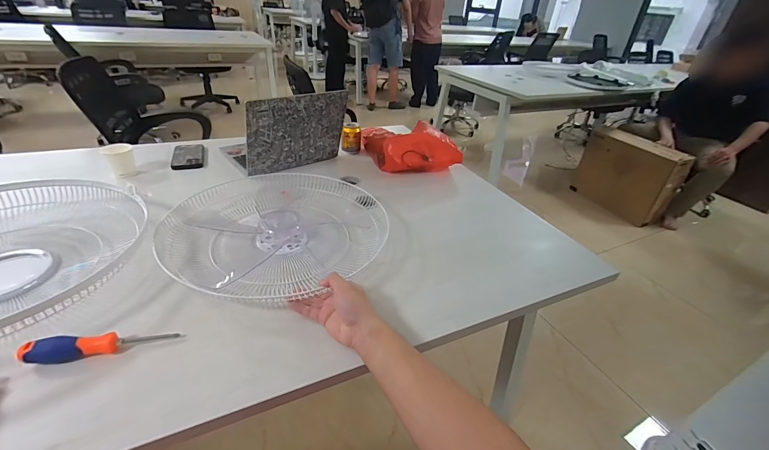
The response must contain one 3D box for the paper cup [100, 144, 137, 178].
[{"bbox_3d":[-0.700,-0.172,0.918,0.068,0.073,0.062,-21,41,-34],"label":"paper cup"}]

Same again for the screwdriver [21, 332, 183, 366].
[{"bbox_3d":[-0.390,0.164,0.479,0.175,0.027,0.026,-5,35,-15],"label":"screwdriver"}]

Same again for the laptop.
[{"bbox_3d":[-0.304,-0.293,1.036,0.302,0.237,0.279,-20,41,-33],"label":"laptop"}]

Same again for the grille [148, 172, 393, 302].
[{"bbox_3d":[-0.220,0.001,0.749,0.430,0.063,0.419,2,29,-1],"label":"grille"}]

